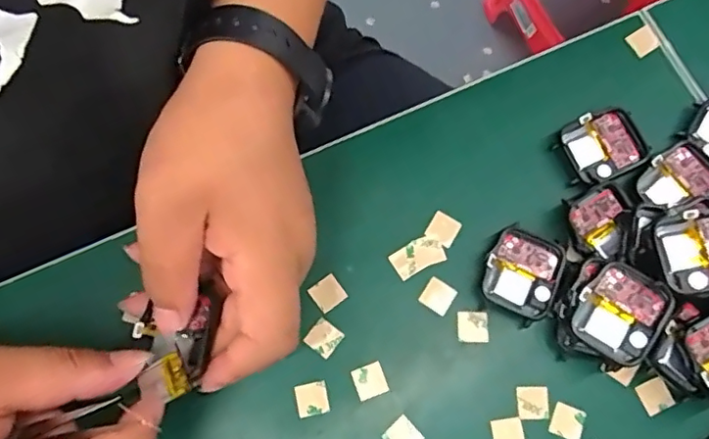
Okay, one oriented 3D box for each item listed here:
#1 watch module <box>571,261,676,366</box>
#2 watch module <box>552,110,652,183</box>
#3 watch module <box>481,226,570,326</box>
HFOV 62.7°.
[{"bbox_3d":[0.127,0.045,0.278,0.038,0.007,0.041,34,92,16],"label":"watch module"},{"bbox_3d":[0.136,-0.041,0.321,0.043,0.007,0.036,-24,77,-8],"label":"watch module"},{"bbox_3d":[0.087,0.029,0.303,0.039,0.010,0.043,33,77,7],"label":"watch module"}]

